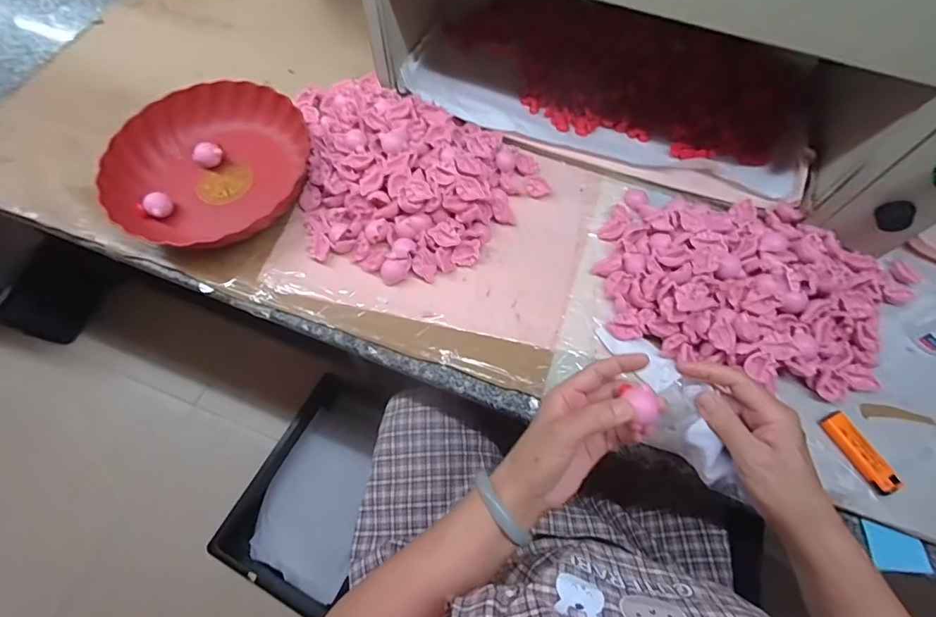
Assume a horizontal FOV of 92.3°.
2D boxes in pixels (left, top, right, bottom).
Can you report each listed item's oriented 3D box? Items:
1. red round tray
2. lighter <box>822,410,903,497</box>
[{"bbox_3d":[-0.314,-0.176,0.556,0.232,0.055,0.228,1,66,-1],"label":"red round tray"},{"bbox_3d":[0.381,0.140,0.437,0.021,0.012,0.079,-25,69,-12],"label":"lighter"}]

